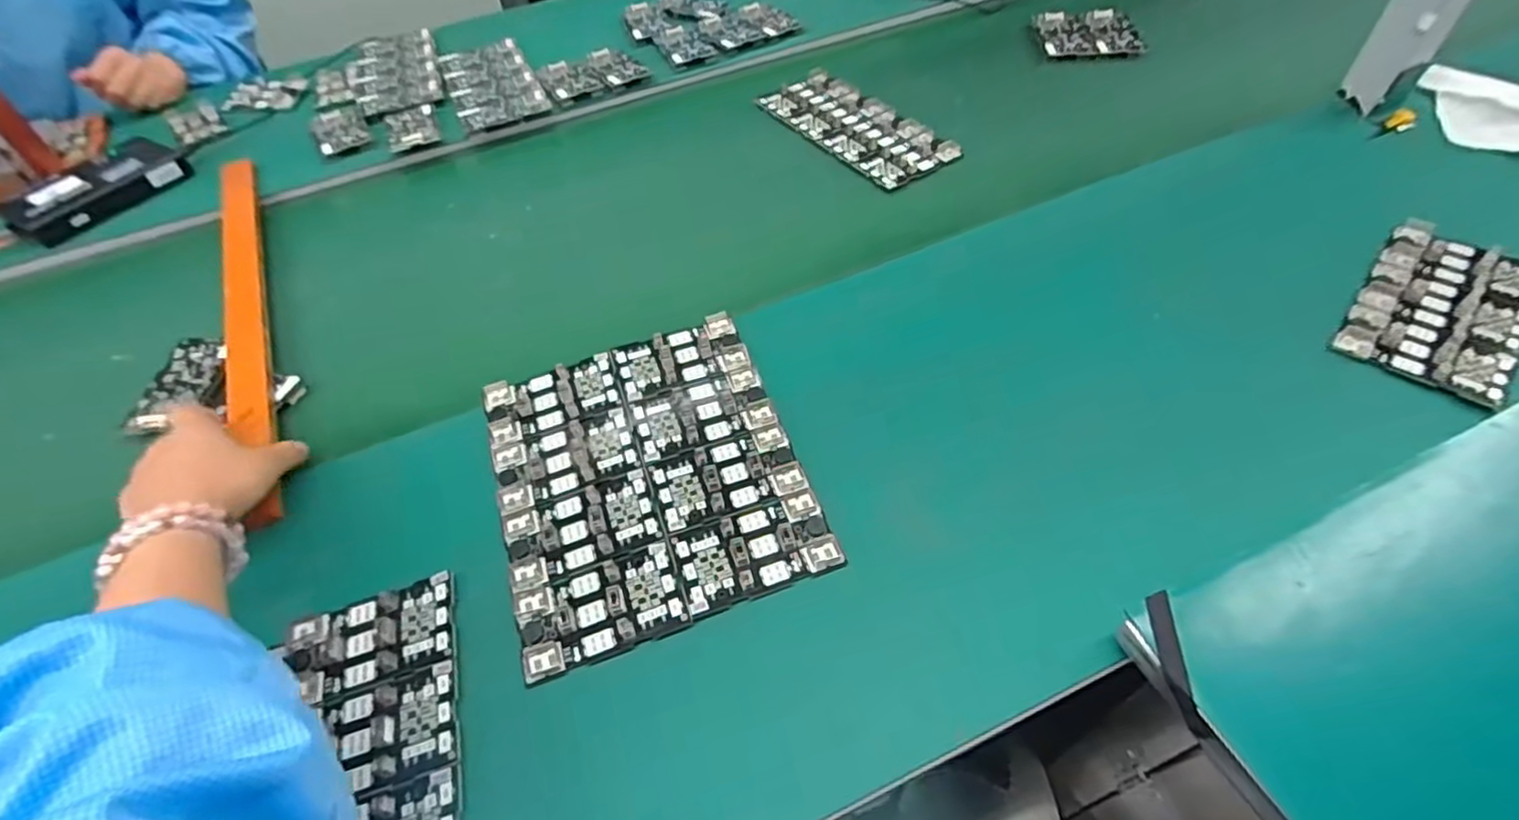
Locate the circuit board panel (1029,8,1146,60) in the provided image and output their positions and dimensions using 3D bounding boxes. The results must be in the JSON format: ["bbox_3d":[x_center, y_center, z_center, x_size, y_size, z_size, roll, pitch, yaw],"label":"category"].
[{"bbox_3d":[0.383,-0.443,0.812,0.104,0.011,0.112,0,53,5],"label":"circuit board panel"}]

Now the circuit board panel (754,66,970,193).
[{"bbox_3d":[0.098,-0.299,0.727,0.100,0.006,0.220,-33,57,-19],"label":"circuit board panel"}]

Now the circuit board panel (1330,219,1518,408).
[{"bbox_3d":[0.503,-0.077,0.508,0.095,0.014,0.166,35,63,27],"label":"circuit board panel"}]

